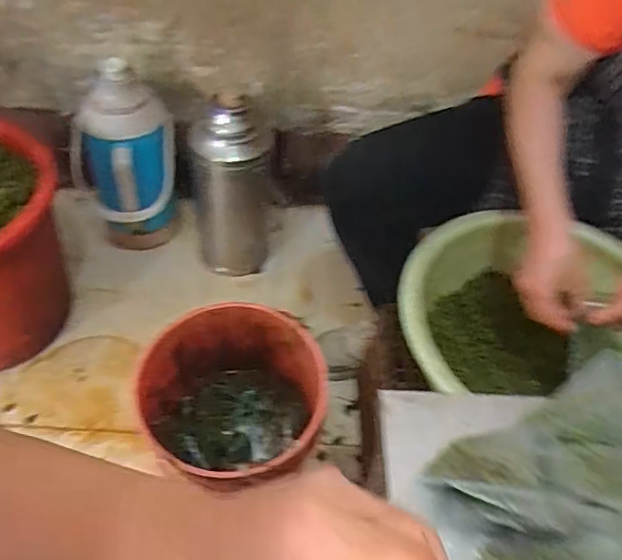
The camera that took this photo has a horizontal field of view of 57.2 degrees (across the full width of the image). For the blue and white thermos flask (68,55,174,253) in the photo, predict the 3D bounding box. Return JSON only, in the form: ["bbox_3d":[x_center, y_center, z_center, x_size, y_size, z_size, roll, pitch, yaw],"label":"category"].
[{"bbox_3d":[-0.350,-0.201,1.085,0.178,0.358,0.164,-10,53,-13],"label":"blue and white thermos flask"}]

